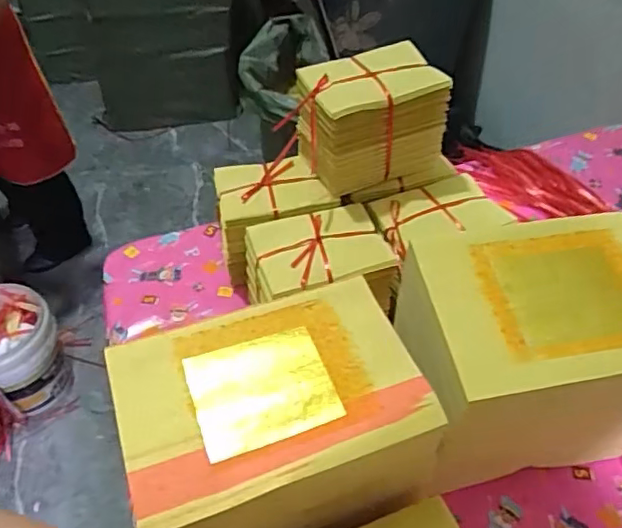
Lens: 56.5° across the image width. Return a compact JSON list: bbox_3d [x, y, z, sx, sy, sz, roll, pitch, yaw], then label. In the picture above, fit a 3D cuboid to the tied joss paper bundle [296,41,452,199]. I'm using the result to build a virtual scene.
[{"bbox_3d":[0.079,-0.190,0.766,0.173,0.136,0.108,-13,48,-10],"label":"tied joss paper bundle"}]

